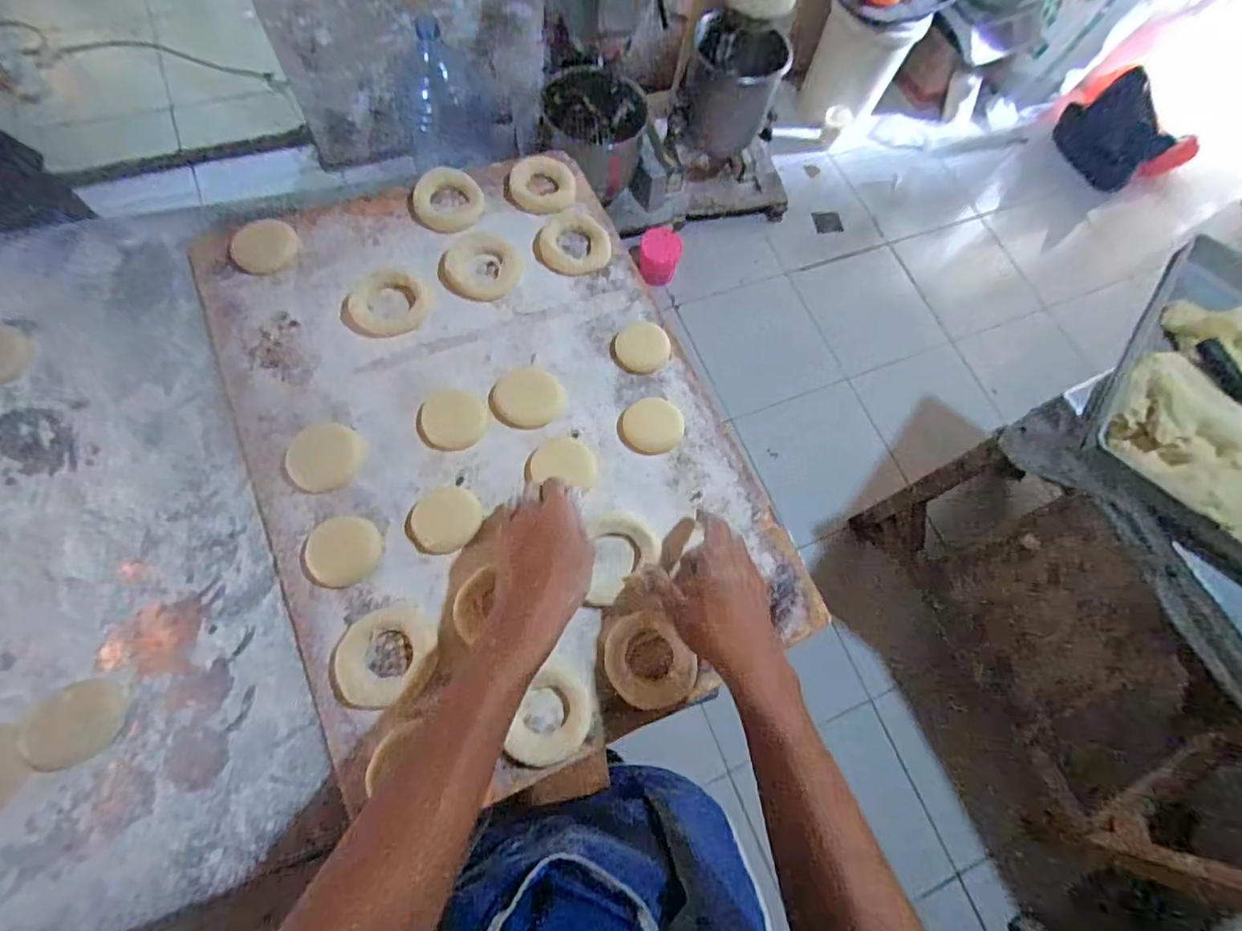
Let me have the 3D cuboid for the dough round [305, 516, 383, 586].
[{"bbox_3d":[-0.235,0.072,0.474,0.058,0.004,0.057,2,70,-6],"label":"dough round"}]

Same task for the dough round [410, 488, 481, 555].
[{"bbox_3d":[-0.153,0.047,0.494,0.054,0.017,0.057,2,70,-6],"label":"dough round"}]

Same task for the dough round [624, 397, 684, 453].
[{"bbox_3d":[0.032,-0.039,0.538,0.056,0.008,0.054,2,70,-6],"label":"dough round"}]

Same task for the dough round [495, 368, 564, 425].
[{"bbox_3d":[-0.087,-0.066,0.533,0.064,0.006,0.061,2,70,-6],"label":"dough round"}]

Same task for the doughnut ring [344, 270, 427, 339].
[{"bbox_3d":[-0.232,-0.158,0.552,0.079,0.020,0.058,-30,77,-16],"label":"doughnut ring"}]

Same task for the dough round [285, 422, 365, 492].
[{"bbox_3d":[-0.265,-0.007,0.500,0.058,0.009,0.062,2,70,-6],"label":"dough round"}]

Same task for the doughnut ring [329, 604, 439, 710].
[{"bbox_3d":[-0.191,0.154,0.455,0.081,0.008,0.077,1,70,-6],"label":"doughnut ring"}]

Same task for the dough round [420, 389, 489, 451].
[{"bbox_3d":[-0.156,-0.044,0.523,0.058,0.004,0.059,2,70,-6],"label":"dough round"}]

